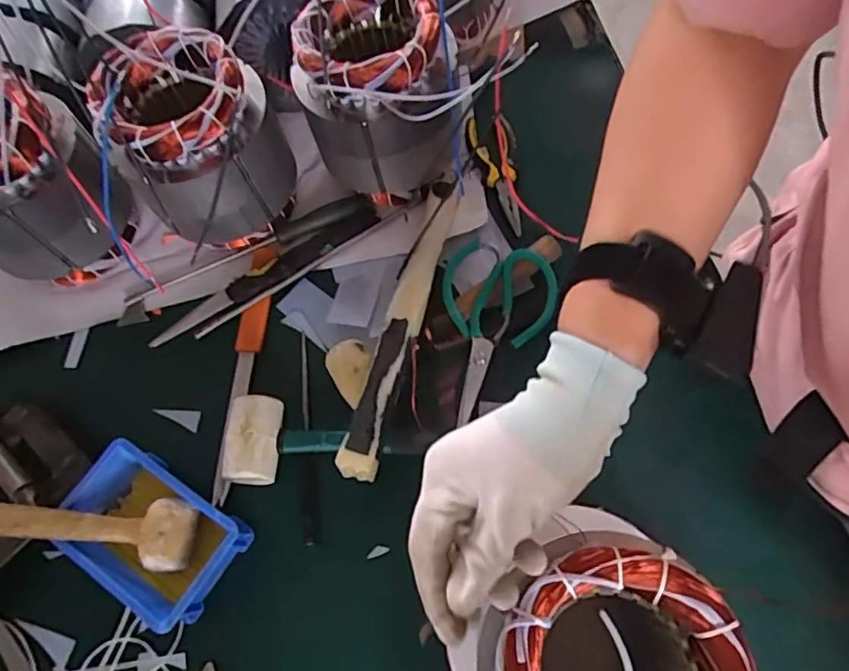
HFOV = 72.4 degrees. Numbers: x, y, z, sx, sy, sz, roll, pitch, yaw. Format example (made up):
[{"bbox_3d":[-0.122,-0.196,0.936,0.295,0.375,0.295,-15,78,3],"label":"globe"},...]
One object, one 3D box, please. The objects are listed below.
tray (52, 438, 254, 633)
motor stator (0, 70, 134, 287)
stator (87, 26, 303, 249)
[{"bbox_3d":[-0.237,0.172,0.506,0.149,0.053,0.098,32,73,15],"label":"tray"},{"bbox_3d":[-0.395,-0.148,0.582,0.146,0.173,0.161,-33,70,-9],"label":"motor stator"},{"bbox_3d":[-0.219,-0.189,0.585,0.149,0.172,0.134,-26,69,-7],"label":"stator"}]

